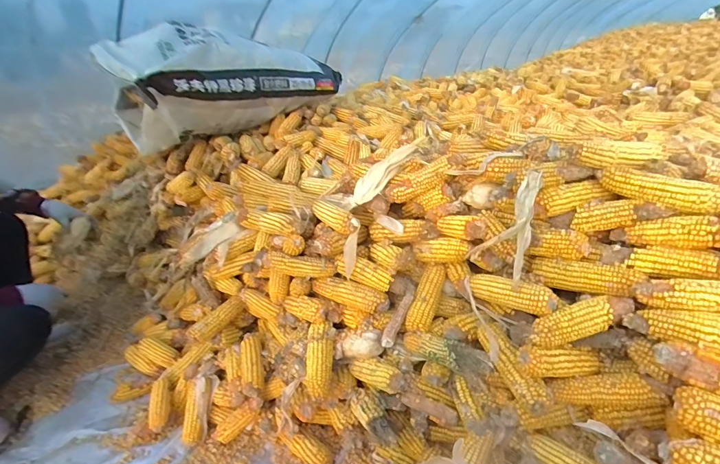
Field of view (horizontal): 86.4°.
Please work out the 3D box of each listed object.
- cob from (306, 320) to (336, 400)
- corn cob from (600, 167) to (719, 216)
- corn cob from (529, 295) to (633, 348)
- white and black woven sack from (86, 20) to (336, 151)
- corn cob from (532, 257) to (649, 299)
[{"bbox_3d":[-0.083,0.264,0.786,0.055,0.051,0.160,-4,47,3],"label":"cob"},{"bbox_3d":[0.495,-0.068,0.627,0.172,0.051,0.041,13,31,33],"label":"corn cob"},{"bbox_3d":[0.347,0.139,0.606,0.161,0.041,0.040,-20,27,-2],"label":"corn cob"},{"bbox_3d":[-0.450,-0.524,1.325,0.312,0.318,0.776,15,32,35],"label":"white and black woven sack"},{"bbox_3d":[0.386,0.075,0.665,0.042,0.059,0.167,-24,32,-34],"label":"corn cob"}]

